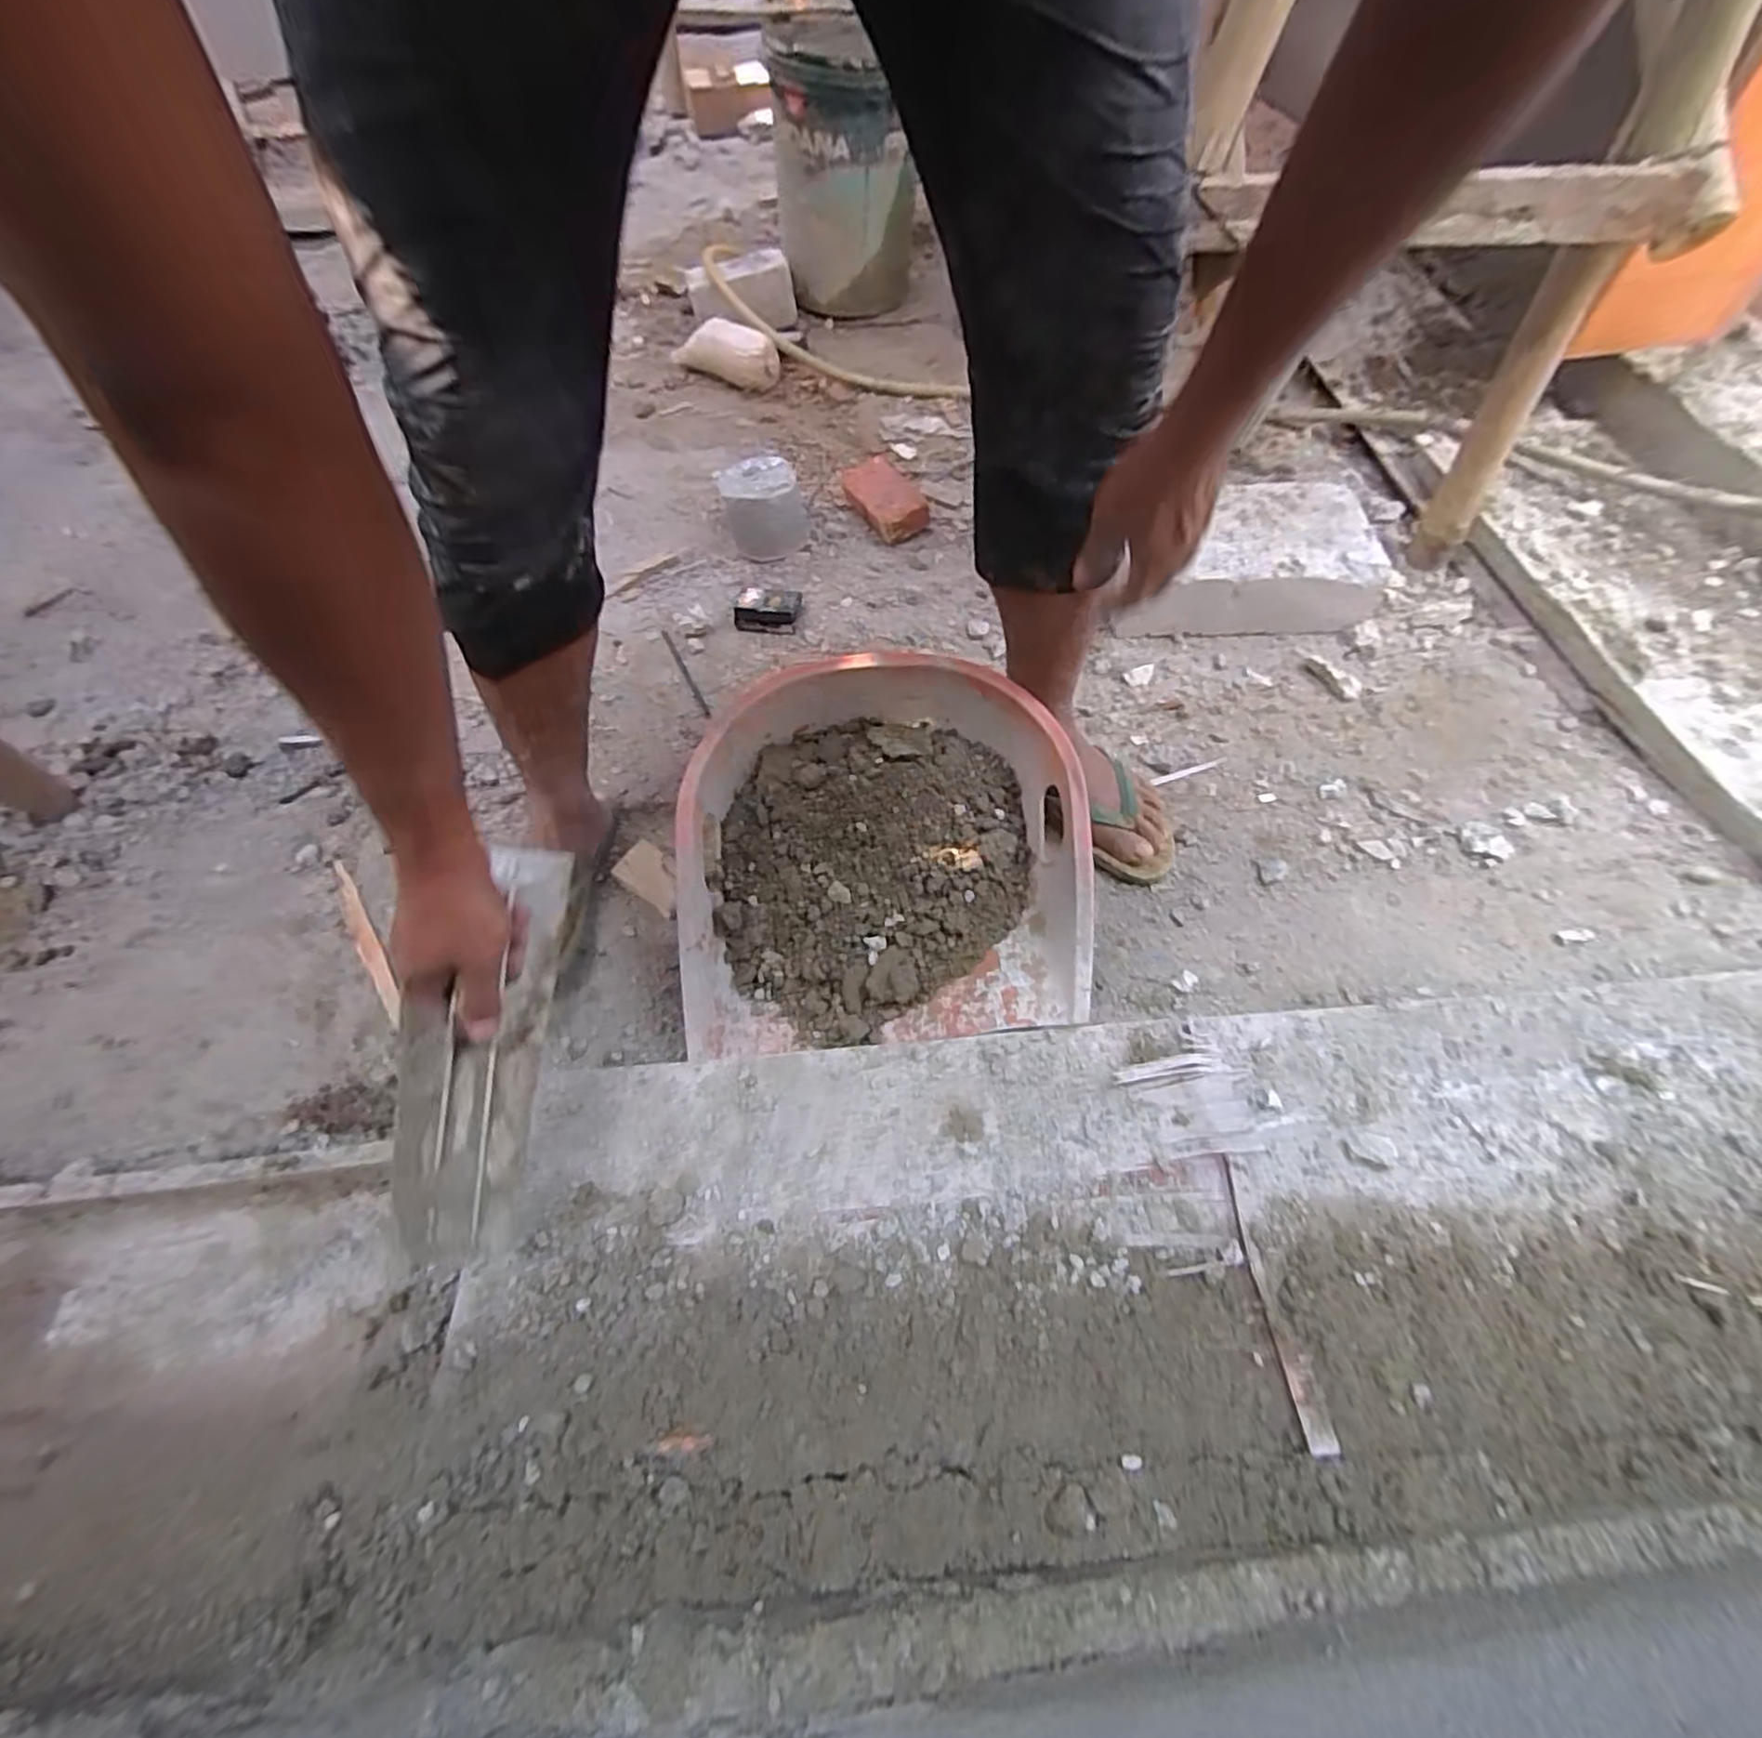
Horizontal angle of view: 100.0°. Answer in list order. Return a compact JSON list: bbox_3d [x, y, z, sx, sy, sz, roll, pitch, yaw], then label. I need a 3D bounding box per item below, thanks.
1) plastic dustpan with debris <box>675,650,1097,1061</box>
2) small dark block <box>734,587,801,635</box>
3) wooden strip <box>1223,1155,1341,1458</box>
[{"bbox_3d":[-0.003,-0.035,0.779,0.406,0.120,0.428,-3,58,-1],"label":"plastic dustpan with debris"},{"bbox_3d":[-0.162,-0.368,1.058,0.094,0.028,0.071,8,57,10],"label":"small dark block"},{"bbox_3d":[0.281,0.306,0.532,0.019,0.004,0.184,-7,56,0],"label":"wooden strip"}]

